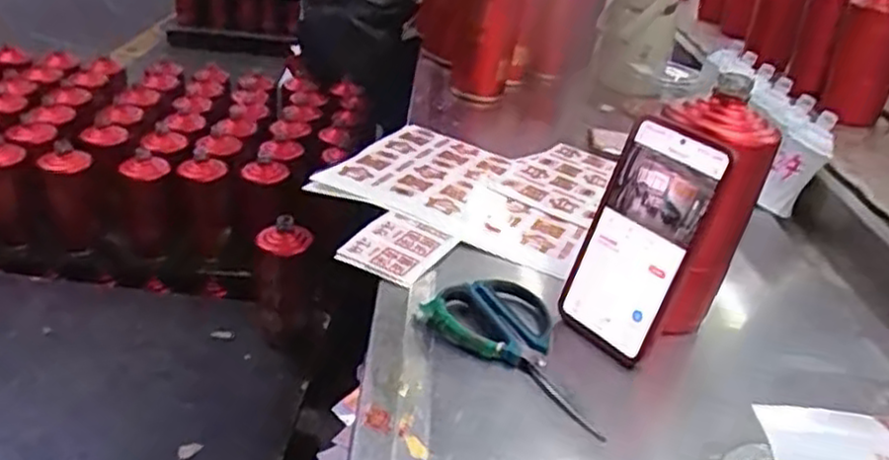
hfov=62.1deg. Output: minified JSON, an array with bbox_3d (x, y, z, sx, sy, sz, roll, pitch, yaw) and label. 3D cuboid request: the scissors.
[{"bbox_3d":[0.064,0.080,0.530,0.156,0.017,0.087,30,35,36],"label":"scissors"}]

